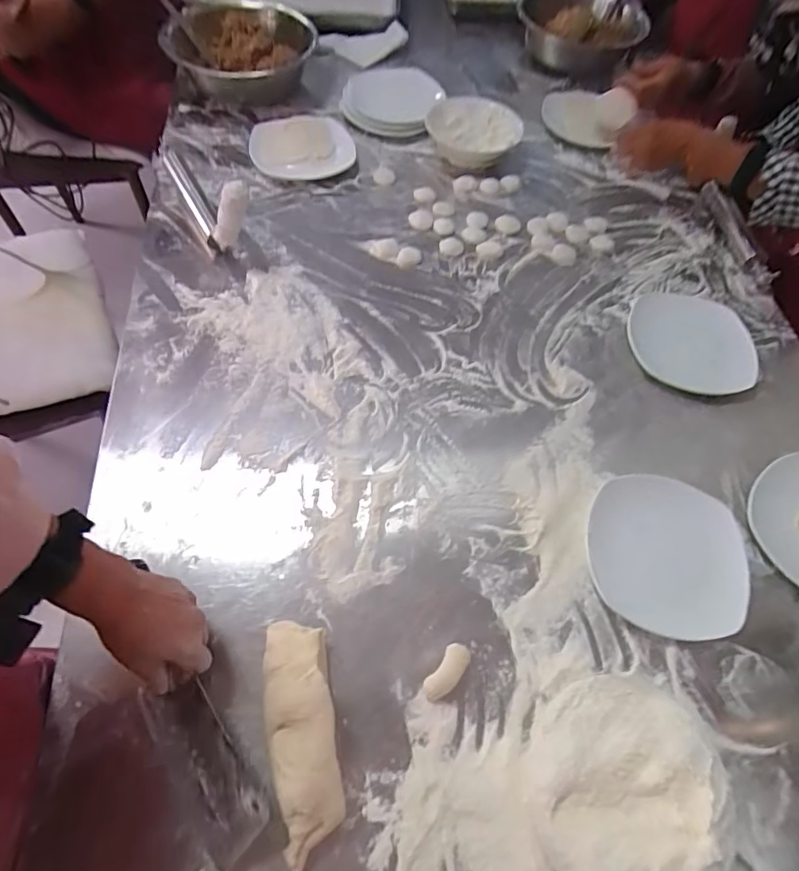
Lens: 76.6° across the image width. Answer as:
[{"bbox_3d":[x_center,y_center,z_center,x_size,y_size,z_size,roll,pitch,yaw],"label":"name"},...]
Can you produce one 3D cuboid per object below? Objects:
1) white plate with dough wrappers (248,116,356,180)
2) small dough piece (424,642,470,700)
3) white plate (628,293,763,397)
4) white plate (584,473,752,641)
[{"bbox_3d":[-0.178,-0.532,0.919,0.180,0.038,0.191,-10,61,-10],"label":"white plate with dough wrappers"},{"bbox_3d":[0.048,0.240,0.512,0.025,0.017,0.059,35,64,15],"label":"small dough piece"},{"bbox_3d":[0.438,-0.149,0.763,0.174,0.027,0.190,2,60,-3],"label":"white plate"},{"bbox_3d":[0.306,0.136,0.586,0.169,0.028,0.175,16,60,5],"label":"white plate"}]

